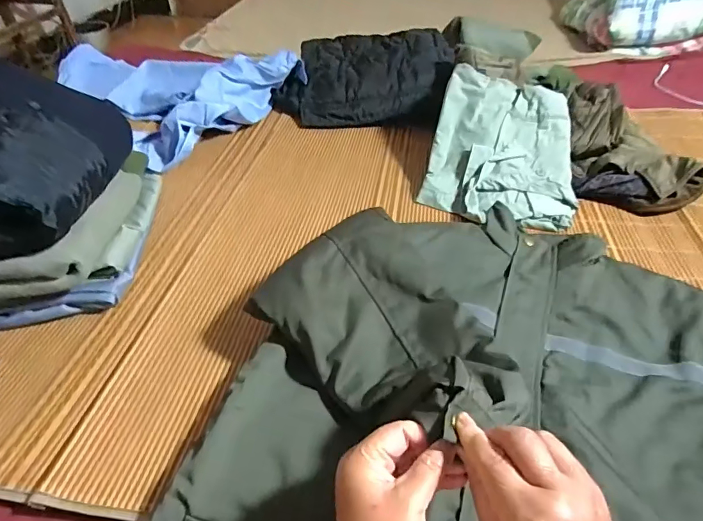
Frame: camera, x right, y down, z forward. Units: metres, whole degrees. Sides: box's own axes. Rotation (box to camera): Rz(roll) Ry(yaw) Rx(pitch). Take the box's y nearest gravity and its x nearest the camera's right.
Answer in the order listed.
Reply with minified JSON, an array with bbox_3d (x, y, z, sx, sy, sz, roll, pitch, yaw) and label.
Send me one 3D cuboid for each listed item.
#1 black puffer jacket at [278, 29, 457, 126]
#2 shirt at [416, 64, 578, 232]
[{"bbox_3d":[0.024,-0.459,1.120,0.404,0.138,0.302,-1,43,-1],"label":"black puffer jacket"},{"bbox_3d":[0.283,-0.201,0.831,0.265,0.050,0.286,15,77,9],"label":"shirt"}]

